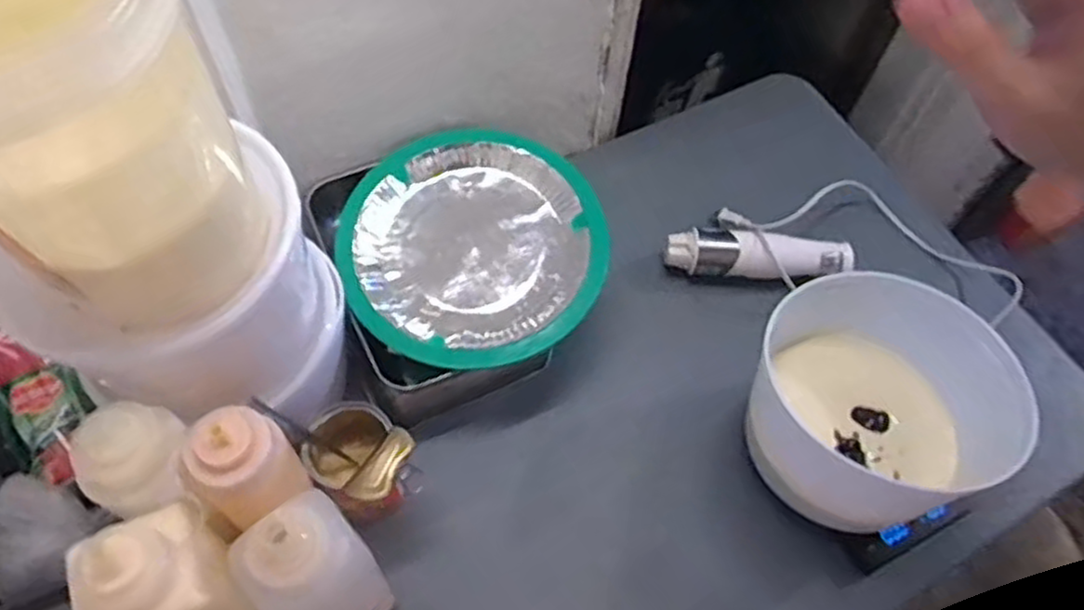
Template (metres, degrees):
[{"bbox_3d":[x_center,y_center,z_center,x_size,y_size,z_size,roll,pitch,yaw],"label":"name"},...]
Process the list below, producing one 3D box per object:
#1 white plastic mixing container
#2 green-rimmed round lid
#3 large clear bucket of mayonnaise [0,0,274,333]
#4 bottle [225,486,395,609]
[{"bbox_3d":[0.294,0.087,0.658,0.182,0.115,0.197,1,60,-2],"label":"white plastic mixing container"},{"bbox_3d":[-0.068,-0.060,0.713,0.247,0.044,0.236,1,60,-2],"label":"green-rimmed round lid"},{"bbox_3d":[-0.262,-0.098,0.412,0.148,0.219,0.144,41,66,19],"label":"large clear bucket of mayonnaise"},{"bbox_3d":[-0.166,0.202,0.551,0.079,0.197,0.073,-38,68,-22],"label":"bottle"}]

